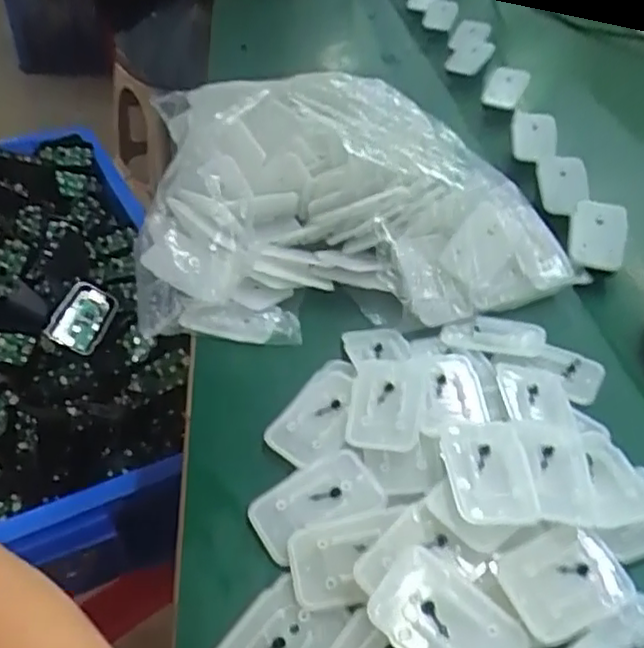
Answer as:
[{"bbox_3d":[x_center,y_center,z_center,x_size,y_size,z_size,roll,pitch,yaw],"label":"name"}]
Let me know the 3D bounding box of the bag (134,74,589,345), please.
[{"bbox_3d":[0.016,-0.111,0.533,0.311,0.105,0.253,-1,42,-4],"label":"bag"}]

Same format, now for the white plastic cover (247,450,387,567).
[{"bbox_3d":[-0.004,0.096,0.360,0.069,0.006,0.043,-18,46,-21],"label":"white plastic cover"}]

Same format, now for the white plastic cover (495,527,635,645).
[{"bbox_3d":[0.118,0.123,0.320,0.065,0.007,0.043,-13,58,-21],"label":"white plastic cover"}]

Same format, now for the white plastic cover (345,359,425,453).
[{"bbox_3d":[0.039,0.049,0.405,0.043,0.013,0.065,8,42,6],"label":"white plastic cover"}]

